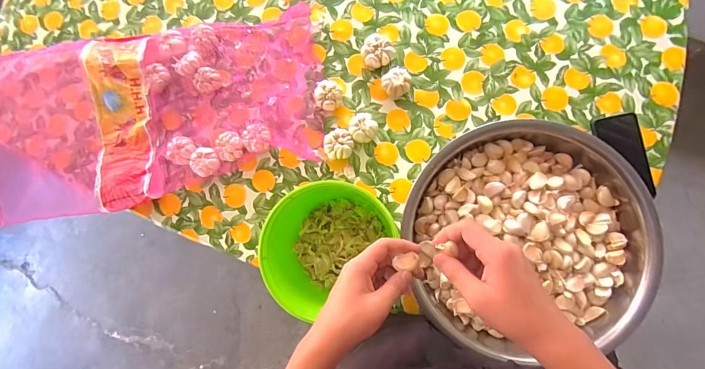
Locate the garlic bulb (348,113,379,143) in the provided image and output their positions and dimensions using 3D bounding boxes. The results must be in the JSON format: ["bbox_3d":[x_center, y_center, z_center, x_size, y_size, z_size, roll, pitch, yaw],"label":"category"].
[{"bbox_3d":[0.020,-0.111,0.685,0.053,0.038,0.056,-1,83,6],"label":"garlic bulb"}]

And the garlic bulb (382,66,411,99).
[{"bbox_3d":[0.087,-0.201,0.689,0.056,0.035,0.056,-7,83,5],"label":"garlic bulb"}]

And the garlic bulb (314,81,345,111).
[{"bbox_3d":[-0.046,-0.180,0.702,0.056,0.036,0.061,-8,82,5],"label":"garlic bulb"}]

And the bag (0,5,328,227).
[{"bbox_3d":[-0.460,-0.144,0.731,0.785,0.062,0.382,-7,83,5],"label":"bag"}]

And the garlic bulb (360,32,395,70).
[{"bbox_3d":[0.051,-0.266,0.698,0.063,0.033,0.061,-1,83,6],"label":"garlic bulb"}]

